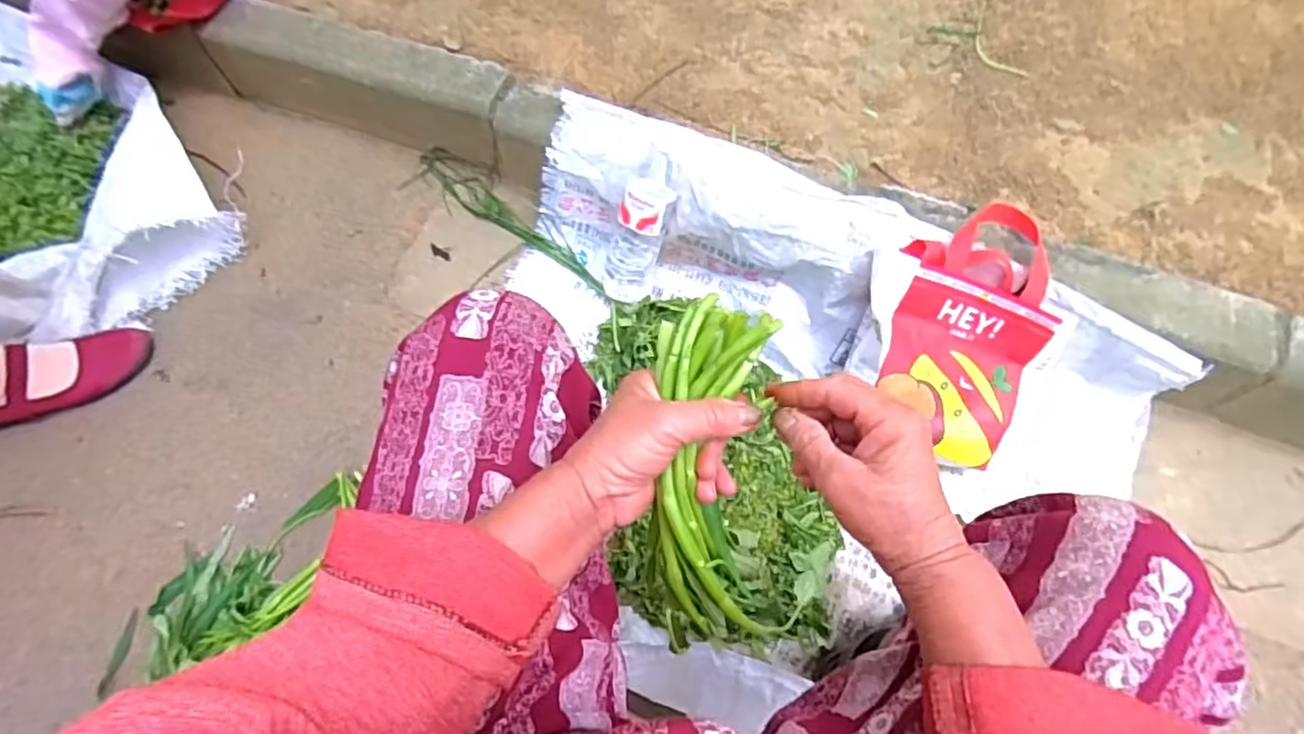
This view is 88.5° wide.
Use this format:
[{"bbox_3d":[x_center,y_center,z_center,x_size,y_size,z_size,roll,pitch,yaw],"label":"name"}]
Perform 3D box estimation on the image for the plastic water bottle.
[{"bbox_3d":[-0.018,-0.173,0.865,0.060,0.191,0.063,10,40,-9],"label":"plastic water bottle"}]

